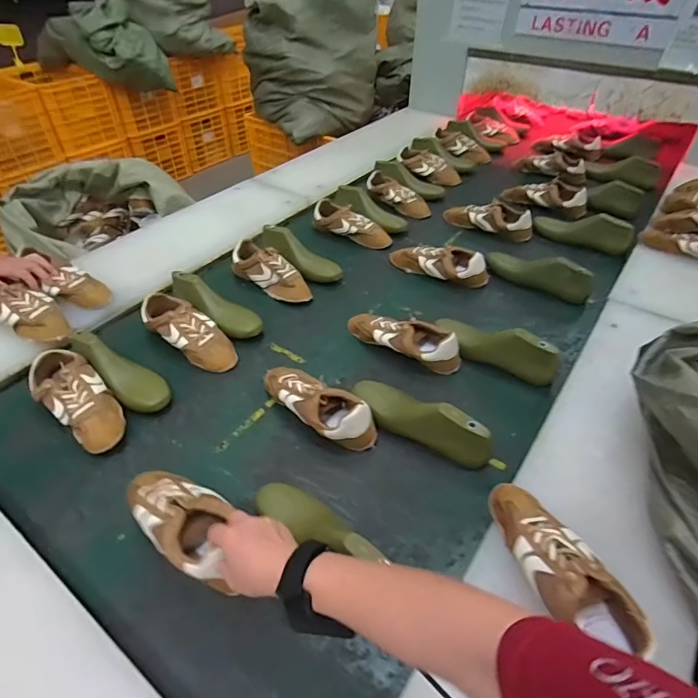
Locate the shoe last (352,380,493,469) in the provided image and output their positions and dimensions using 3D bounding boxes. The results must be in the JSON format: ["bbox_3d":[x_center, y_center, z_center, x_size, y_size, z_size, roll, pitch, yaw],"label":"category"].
[{"bbox_3d":[0.119,0.106,0.751,0.249,0.093,0.079,23,49,21],"label":"shoe last"}]

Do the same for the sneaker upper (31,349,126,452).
[{"bbox_3d":[-0.468,0.085,0.789,0.232,0.070,0.097,29,51,25],"label":"sneaker upper"}]

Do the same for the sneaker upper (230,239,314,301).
[{"bbox_3d":[-0.191,-0.180,1.079,0.083,0.068,0.240,-35,55,-30],"label":"sneaker upper"}]

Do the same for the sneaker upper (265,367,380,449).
[{"bbox_3d":[-0.063,0.090,0.788,0.250,0.070,0.088,30,52,26],"label":"sneaker upper"}]

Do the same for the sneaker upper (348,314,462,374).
[{"bbox_3d":[0.106,-0.023,0.911,0.247,0.072,0.083,23,49,21],"label":"sneaker upper"}]

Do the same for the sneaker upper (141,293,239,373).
[{"bbox_3d":[-0.325,-0.037,0.923,0.242,0.066,0.092,29,52,26],"label":"sneaker upper"}]

